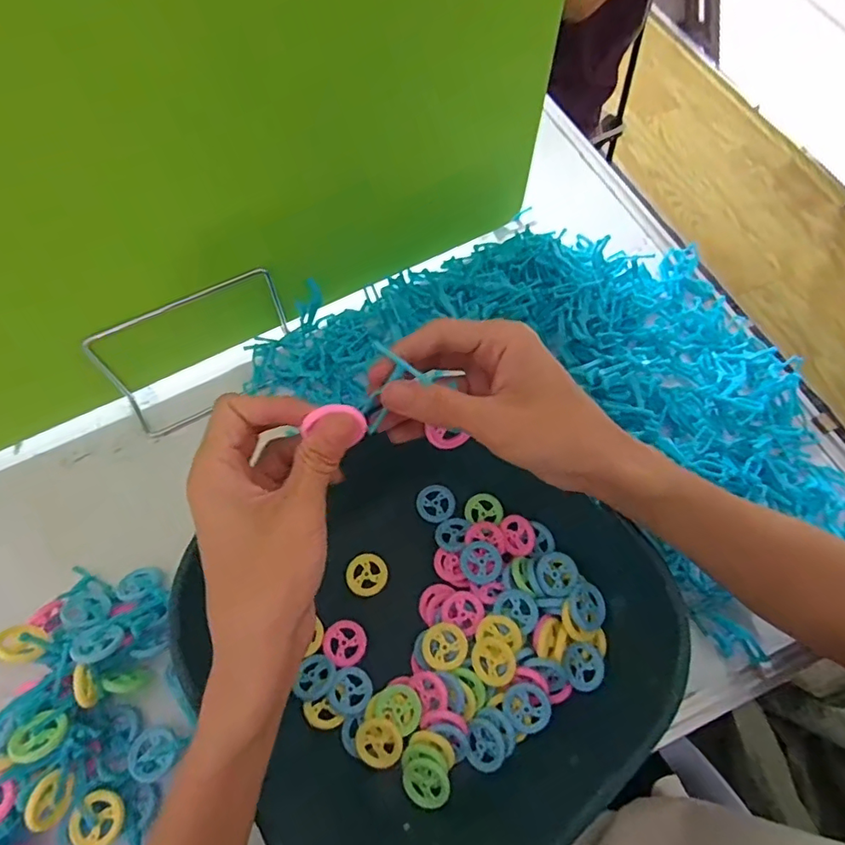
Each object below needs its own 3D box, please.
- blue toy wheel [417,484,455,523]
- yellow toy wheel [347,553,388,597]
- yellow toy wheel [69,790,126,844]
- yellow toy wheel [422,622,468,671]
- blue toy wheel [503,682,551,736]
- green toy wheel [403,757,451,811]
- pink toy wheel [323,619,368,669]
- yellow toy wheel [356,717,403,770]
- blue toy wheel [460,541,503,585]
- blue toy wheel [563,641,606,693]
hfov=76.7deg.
[{"bbox_3d":[0.011,0.063,0.418,0.030,0.005,0.029,0,64,1],"label":"blue toy wheel"},{"bbox_3d":[-0.041,0.112,0.392,0.029,0.007,0.028,0,64,1],"label":"yellow toy wheel"},{"bbox_3d":[-0.191,0.234,0.314,0.027,0.008,0.029,0,64,1],"label":"yellow toy wheel"},{"bbox_3d":[0.015,0.148,0.354,0.029,0.004,0.028,0,64,1],"label":"yellow toy wheel"},{"bbox_3d":[0.066,0.181,0.338,0.028,0.007,0.028,0,64,1],"label":"blue toy wheel"},{"bbox_3d":[0.003,0.220,0.325,0.027,0.005,0.028,-36,75,4],"label":"green toy wheel"},{"bbox_3d":[-0.053,0.152,0.369,0.028,0.005,0.030,0,64,1],"label":"pink toy wheel"},{"bbox_3d":[-0.028,0.201,0.335,0.027,0.007,0.028,0,64,1],"label":"yellow toy wheel"},{"bbox_3d":[0.042,0.100,0.381,0.028,0.007,0.029,0,64,1],"label":"blue toy wheel"},{"bbox_3d":[0.104,0.157,0.345,0.027,0.004,0.028,-22,58,40],"label":"blue toy wheel"}]

